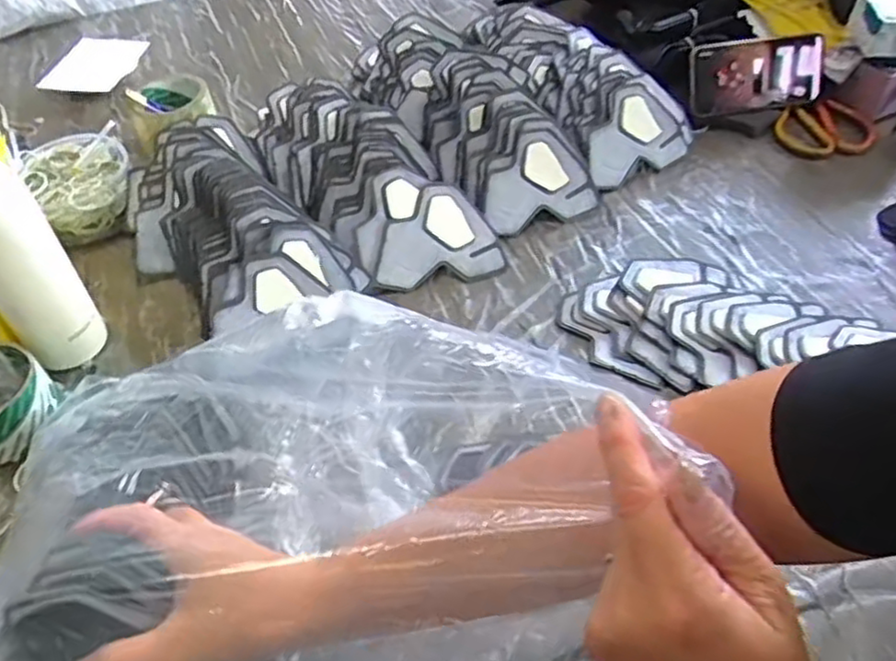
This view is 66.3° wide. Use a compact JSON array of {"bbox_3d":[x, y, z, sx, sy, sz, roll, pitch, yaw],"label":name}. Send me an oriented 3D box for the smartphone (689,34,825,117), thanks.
[{"bbox_3d":[0.352,-0.292,0.786,0.154,0.077,0.012,-8,14,-8],"label":"smartphone"}]

